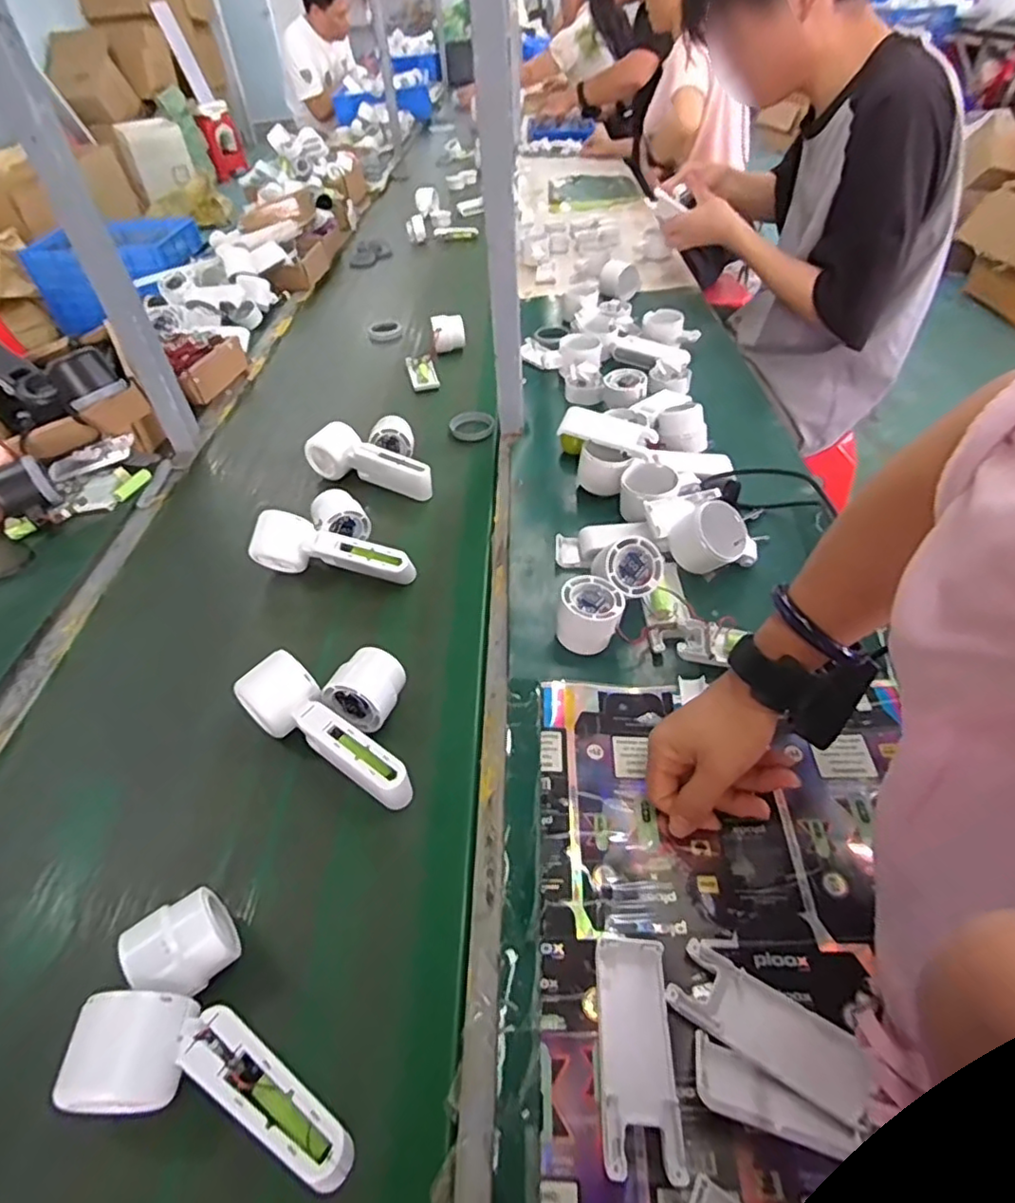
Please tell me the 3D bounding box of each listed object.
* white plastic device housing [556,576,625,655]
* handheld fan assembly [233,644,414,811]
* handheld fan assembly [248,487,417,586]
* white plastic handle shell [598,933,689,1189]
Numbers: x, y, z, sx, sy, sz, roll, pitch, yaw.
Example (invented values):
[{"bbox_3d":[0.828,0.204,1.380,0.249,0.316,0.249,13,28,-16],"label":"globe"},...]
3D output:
[{"bbox_3d":[0.072,0.012,0.537,0.054,0.044,0.054,3,46,8],"label":"white plastic device housing"},{"bbox_3d":[-0.126,0.087,0.497,0.157,0.060,0.093,21,51,24],"label":"handheld fan assembly"},{"bbox_3d":[-0.167,-0.071,0.645,0.154,0.065,0.107,6,46,11],"label":"handheld fan assembly"},{"bbox_3d":[0.070,0.241,0.336,0.039,0.011,0.106,-1,45,5],"label":"white plastic handle shell"}]

